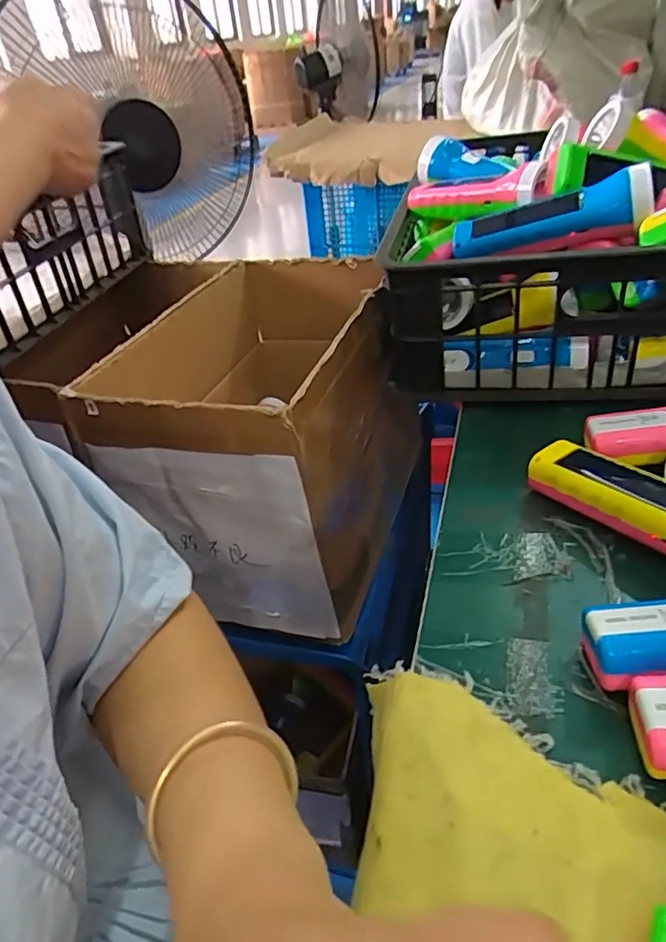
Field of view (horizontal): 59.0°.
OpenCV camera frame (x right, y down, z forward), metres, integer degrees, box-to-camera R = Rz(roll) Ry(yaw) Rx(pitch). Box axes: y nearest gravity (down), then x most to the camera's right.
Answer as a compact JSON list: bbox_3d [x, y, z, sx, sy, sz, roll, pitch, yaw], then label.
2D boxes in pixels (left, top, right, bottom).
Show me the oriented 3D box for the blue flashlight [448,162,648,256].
[{"bbox_3d":[0.178,-0.215,0.499,0.160,0.040,0.036,-2,34,34],"label":"blue flashlight"}]

